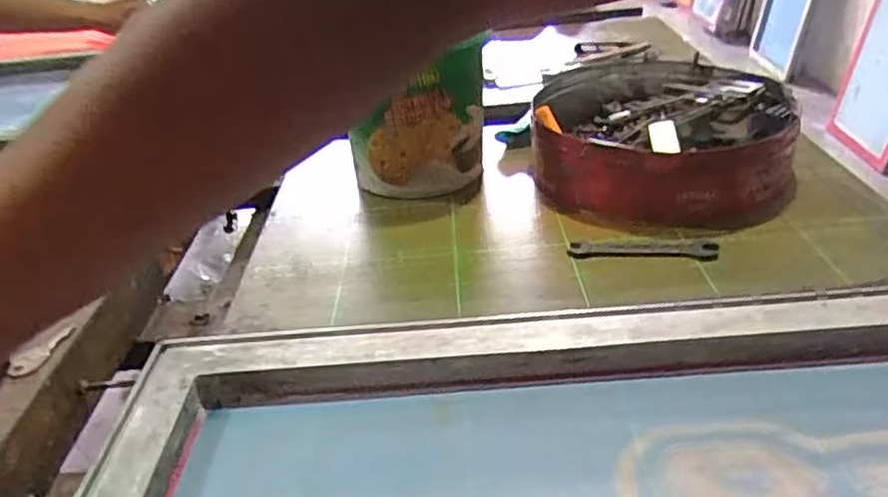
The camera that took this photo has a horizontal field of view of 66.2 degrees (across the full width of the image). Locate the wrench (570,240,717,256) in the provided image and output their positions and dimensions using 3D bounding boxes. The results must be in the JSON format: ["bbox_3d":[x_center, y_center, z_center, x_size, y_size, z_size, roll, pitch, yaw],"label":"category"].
[{"bbox_3d":[0.173,0.000,0.598,0.119,0.007,0.020,1,31,11],"label":"wrench"}]

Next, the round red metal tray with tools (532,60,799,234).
[{"bbox_3d":[0.222,-0.122,0.725,0.239,0.078,0.288,-1,31,7],"label":"round red metal tray with tools"}]

